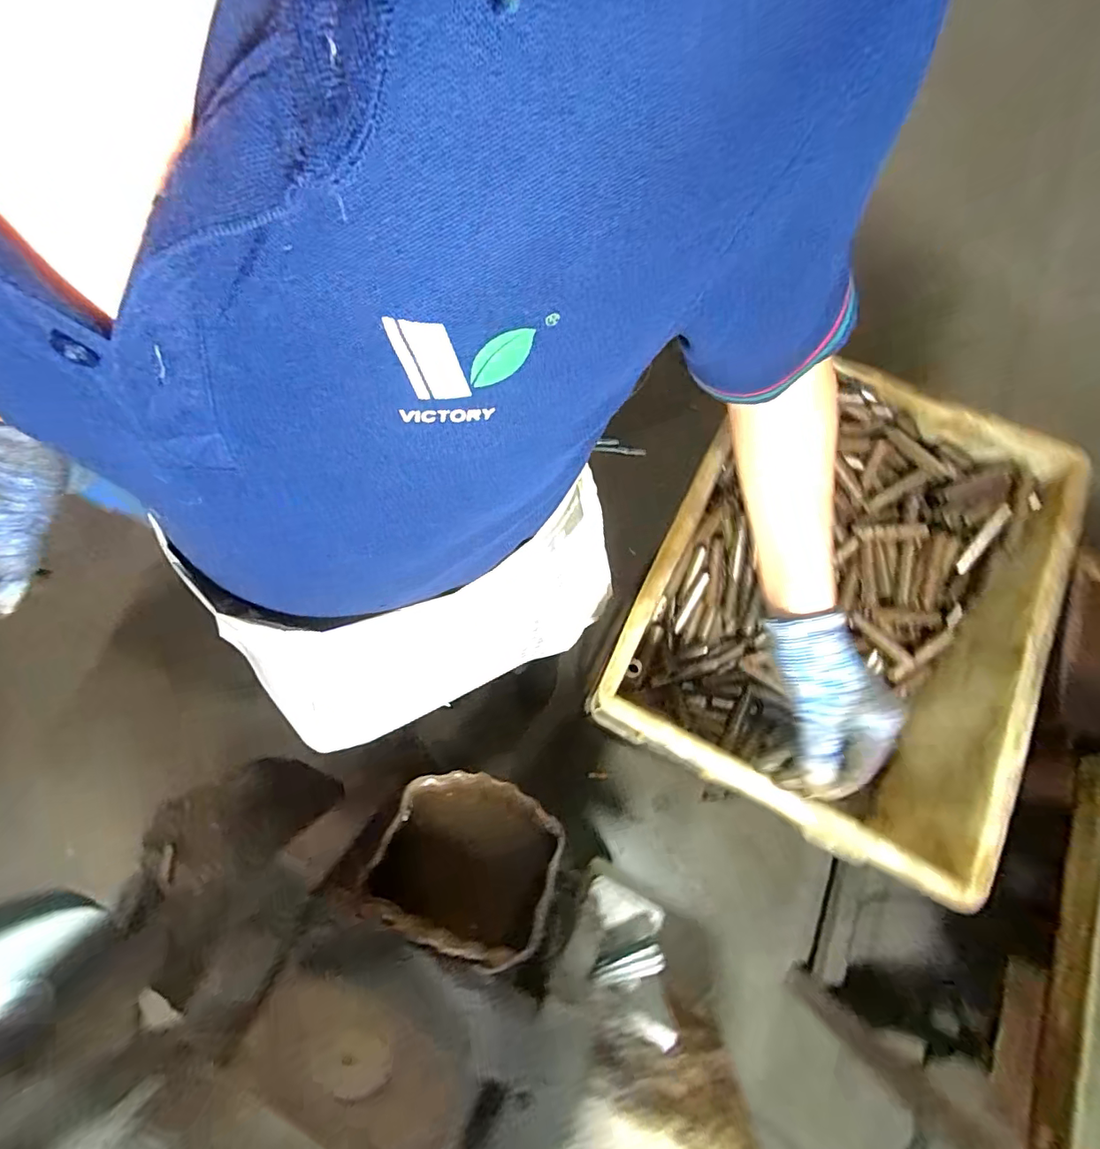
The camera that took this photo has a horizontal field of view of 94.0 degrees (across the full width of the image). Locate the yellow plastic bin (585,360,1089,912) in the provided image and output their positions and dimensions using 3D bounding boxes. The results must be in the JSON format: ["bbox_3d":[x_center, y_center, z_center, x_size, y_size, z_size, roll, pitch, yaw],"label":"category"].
[{"bbox_3d":[0.297,0.013,0.558,0.344,0.161,0.465,27,76,9],"label":"yellow plastic bin"}]

